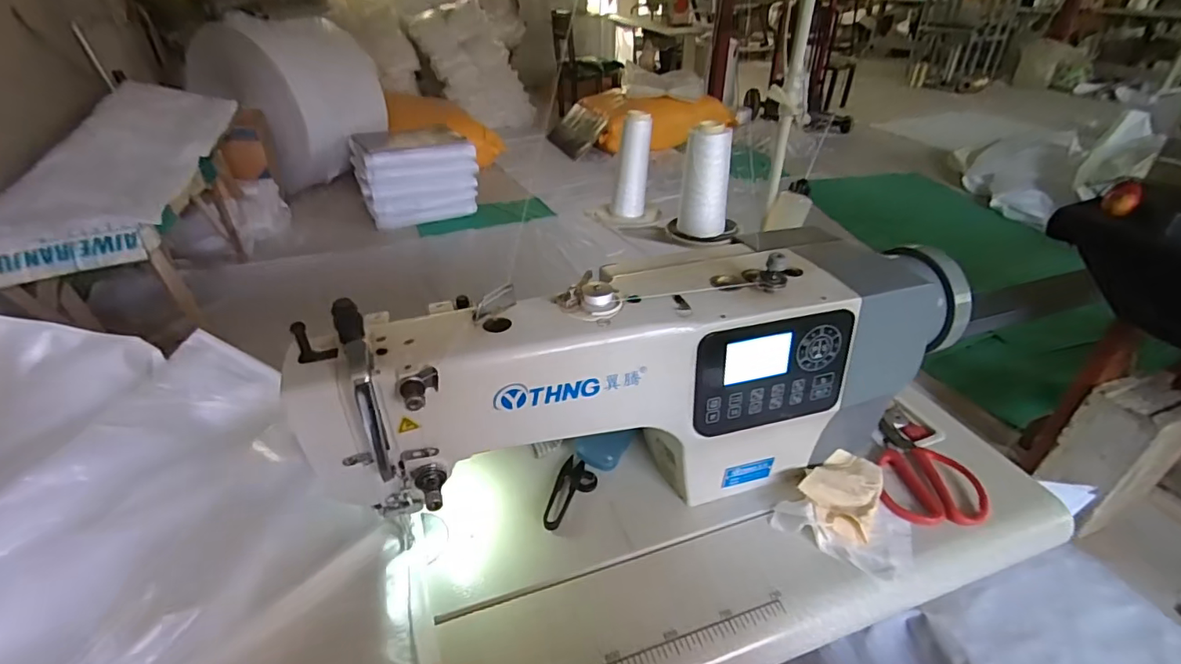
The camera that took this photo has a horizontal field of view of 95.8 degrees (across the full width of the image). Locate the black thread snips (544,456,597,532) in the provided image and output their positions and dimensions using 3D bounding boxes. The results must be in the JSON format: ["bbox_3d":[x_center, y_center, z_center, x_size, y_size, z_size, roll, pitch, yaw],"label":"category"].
[{"bbox_3d":[-0.019,0.165,0.551,0.042,0.006,0.091,9,36,12],"label":"black thread snips"}]

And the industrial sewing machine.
[{"bbox_3d":[0.071,0.057,0.509,0.588,0.243,0.133,-11,37,-16],"label":"industrial sewing machine"}]

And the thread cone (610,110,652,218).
[{"bbox_3d":[0.068,-0.275,0.895,0.058,0.169,0.047,3,35,4],"label":"thread cone"}]

